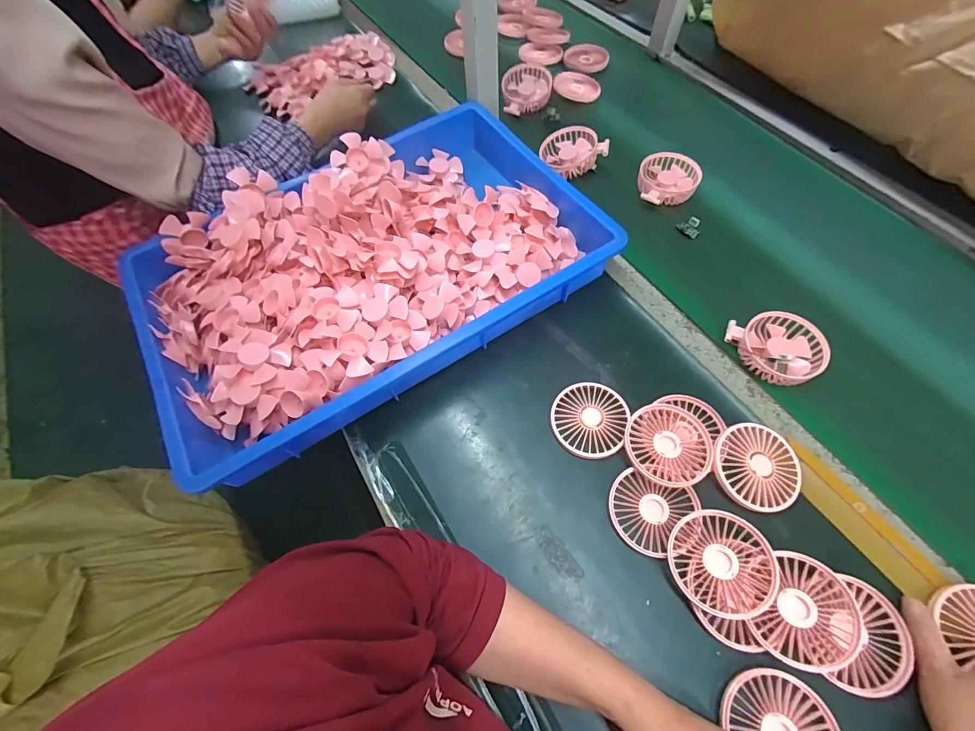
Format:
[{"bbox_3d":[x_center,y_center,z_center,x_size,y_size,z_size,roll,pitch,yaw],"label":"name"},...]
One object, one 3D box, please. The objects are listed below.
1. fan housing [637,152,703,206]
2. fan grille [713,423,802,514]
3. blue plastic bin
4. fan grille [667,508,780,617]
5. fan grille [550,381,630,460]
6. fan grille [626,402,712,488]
[{"bbox_3d":[0.280,-0.281,0.639,0.090,0.038,0.098,7,63,7],"label":"fan housing"},{"bbox_3d":[0.278,0.105,0.424,0.085,0.018,0.085,12,64,9],"label":"fan grille"},{"bbox_3d":[-0.155,-0.136,0.549,0.561,0.092,0.375,-31,65,-13],"label":"blue plastic bin"},{"bbox_3d":[0.216,0.180,0.379,0.084,0.018,0.086,-1,62,2],"label":"fan grille"},{"bbox_3d":[0.116,0.063,0.473,0.082,0.019,0.086,-1,62,2],"label":"fan grille"},{"bbox_3d":[0.194,0.085,0.442,0.085,0.015,0.088,-1,62,2],"label":"fan grille"}]

